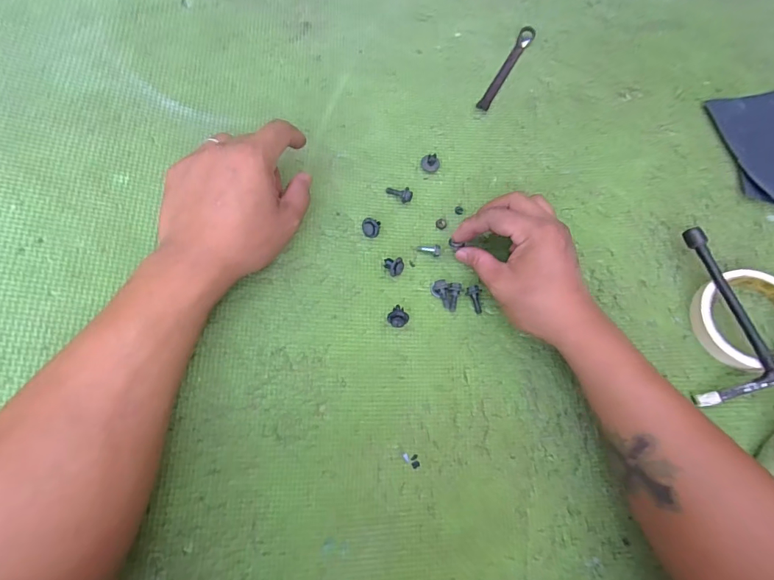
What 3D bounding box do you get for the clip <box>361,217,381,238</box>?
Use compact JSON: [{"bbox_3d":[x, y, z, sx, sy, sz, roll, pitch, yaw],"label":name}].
[{"bbox_3d":[-0.015,-0.058,0.410,0.017,0.015,0.014,10,68,-7],"label":"clip"}]

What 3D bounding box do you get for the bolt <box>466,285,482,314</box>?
[{"bbox_3d":[0.084,0.009,0.408,0.014,0.013,0.024,-10,69,-5],"label":"bolt"}]

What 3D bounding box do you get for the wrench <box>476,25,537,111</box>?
[{"bbox_3d":[0.140,-0.261,0.508,0.018,0.009,0.144,31,68,2],"label":"wrench"}]

